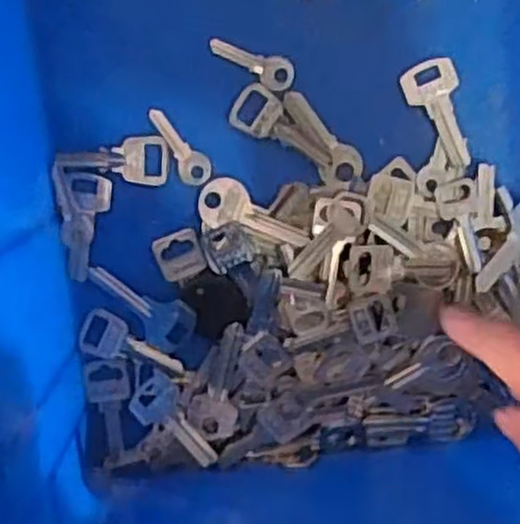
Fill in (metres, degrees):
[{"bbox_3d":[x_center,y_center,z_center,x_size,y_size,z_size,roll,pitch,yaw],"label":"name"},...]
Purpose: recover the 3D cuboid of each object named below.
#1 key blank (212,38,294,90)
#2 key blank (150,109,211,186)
[{"bbox_3d":[-0.004,-0.086,0.349,0.038,0.004,0.014,19,97,-6],"label":"key blank"},{"bbox_3d":[-0.036,-0.051,0.356,0.014,0.004,0.038,-36,99,3],"label":"key blank"}]

